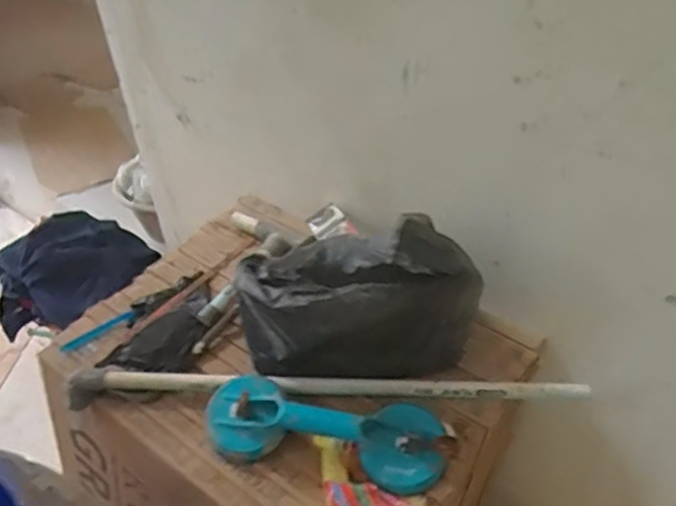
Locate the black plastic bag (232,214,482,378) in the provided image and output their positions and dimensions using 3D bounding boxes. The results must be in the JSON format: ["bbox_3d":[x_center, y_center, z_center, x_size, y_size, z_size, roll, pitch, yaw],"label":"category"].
[{"bbox_3d":[0.018,0.071,0.815,0.292,0.267,0.131,10,45,12],"label":"black plastic bag"}]

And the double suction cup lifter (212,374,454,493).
[{"bbox_3d":[-0.014,0.219,0.807,0.315,0.094,0.102,9,45,11],"label":"double suction cup lifter"}]

